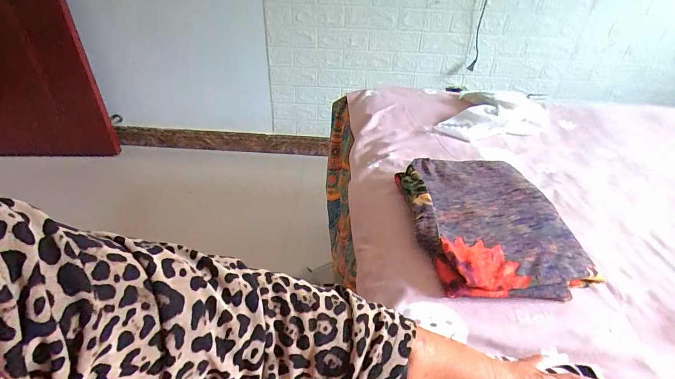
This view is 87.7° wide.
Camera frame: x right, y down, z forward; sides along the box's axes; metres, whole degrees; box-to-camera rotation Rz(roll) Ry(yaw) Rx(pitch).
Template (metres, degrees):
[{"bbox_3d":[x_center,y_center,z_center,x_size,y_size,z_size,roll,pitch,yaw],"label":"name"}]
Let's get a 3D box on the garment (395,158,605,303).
[{"bbox_3d":[0.231,0.046,0.549,0.222,0.045,0.266,0,37,-7],"label":"garment"}]

